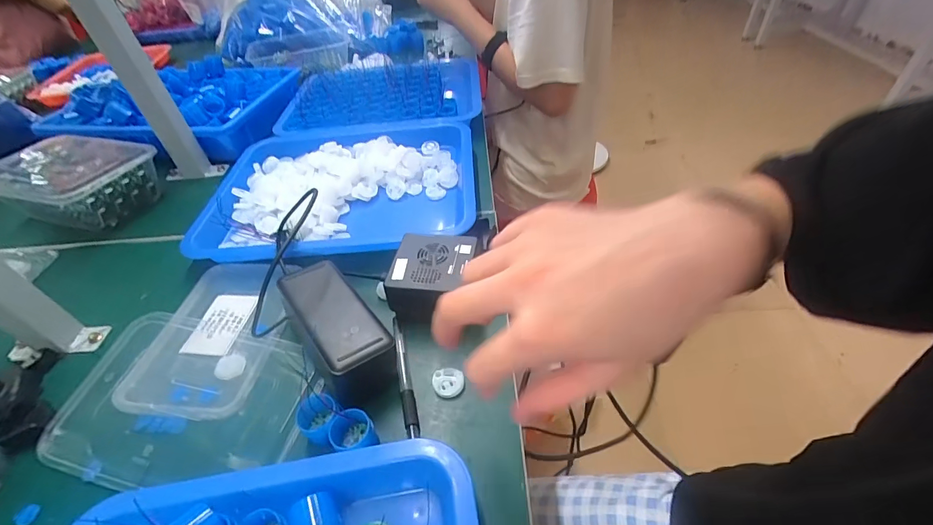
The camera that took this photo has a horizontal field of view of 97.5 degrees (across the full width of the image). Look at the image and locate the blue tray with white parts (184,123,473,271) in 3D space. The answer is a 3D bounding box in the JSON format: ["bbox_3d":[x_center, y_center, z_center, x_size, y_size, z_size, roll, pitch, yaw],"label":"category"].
[{"bbox_3d":[-0.155,-0.105,0.537,0.328,0.033,0.276,-4,46,2],"label":"blue tray with white parts"}]

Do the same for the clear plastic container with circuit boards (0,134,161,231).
[{"bbox_3d":[-0.527,-0.107,0.559,0.192,0.072,0.139,9,48,15],"label":"clear plastic container with circuit boards"}]

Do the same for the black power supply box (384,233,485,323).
[{"bbox_3d":[-0.029,0.013,0.392,0.075,0.046,0.076,5,47,10],"label":"black power supply box"}]

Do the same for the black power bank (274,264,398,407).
[{"bbox_3d":[-0.114,0.057,0.356,0.059,0.046,0.128,-32,51,-23],"label":"black power bank"}]

